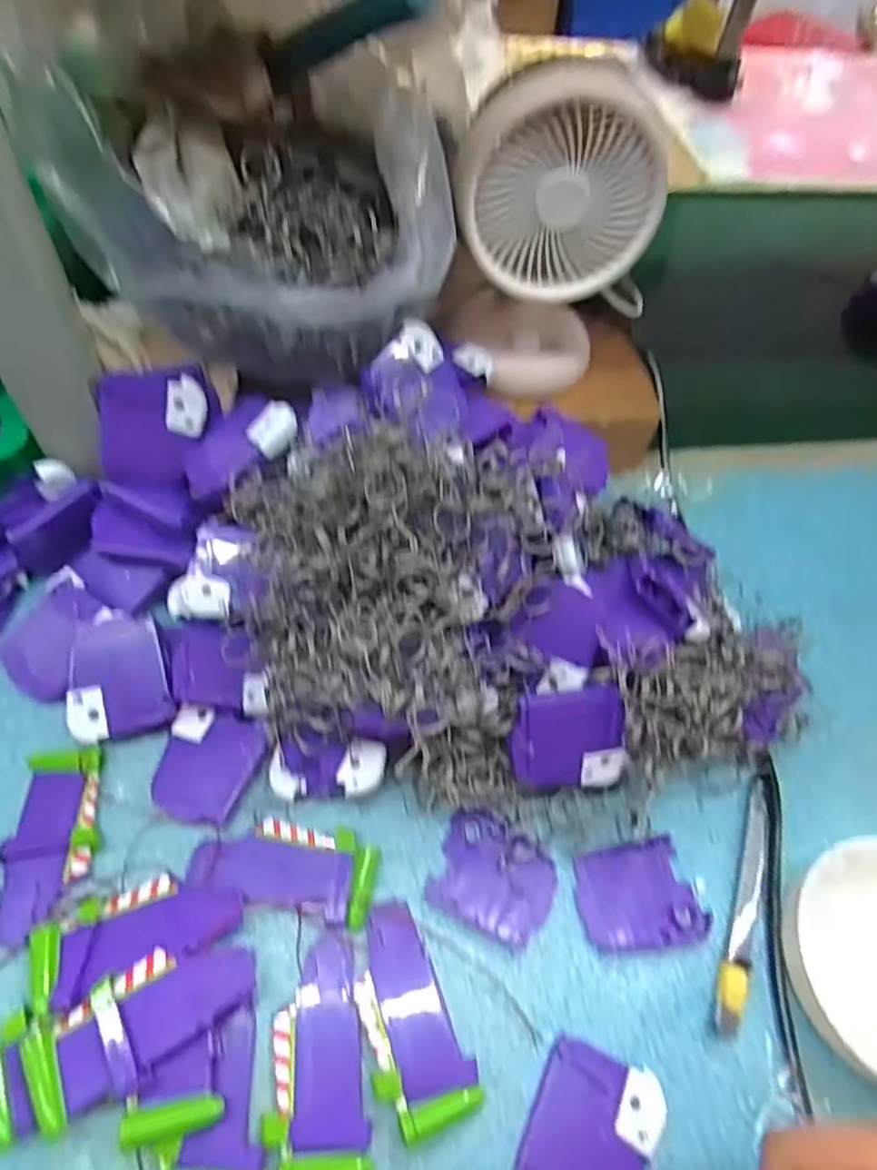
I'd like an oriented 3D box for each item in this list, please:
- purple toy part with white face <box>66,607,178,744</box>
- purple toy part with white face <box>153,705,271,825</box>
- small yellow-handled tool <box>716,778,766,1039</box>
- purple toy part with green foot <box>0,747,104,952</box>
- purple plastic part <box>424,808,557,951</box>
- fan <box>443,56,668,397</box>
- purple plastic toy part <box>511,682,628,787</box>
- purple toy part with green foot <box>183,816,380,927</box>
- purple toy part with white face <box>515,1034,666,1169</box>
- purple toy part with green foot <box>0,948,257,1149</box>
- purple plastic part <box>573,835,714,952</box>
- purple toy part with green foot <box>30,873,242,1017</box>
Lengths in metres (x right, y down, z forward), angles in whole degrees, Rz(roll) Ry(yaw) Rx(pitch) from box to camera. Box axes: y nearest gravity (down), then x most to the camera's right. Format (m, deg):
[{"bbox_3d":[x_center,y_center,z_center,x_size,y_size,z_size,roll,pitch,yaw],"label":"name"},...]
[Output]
[{"bbox_3d":[-0.175,0.049,0.369,0.051,0.025,0.066,-17,61,-15],"label":"purple toy part with white face"},{"bbox_3d":[-0.121,0.094,0.355,0.049,0.010,0.054,16,58,5],"label":"purple toy part with white face"},{"bbox_3d":[0.160,0.162,0.349,0.014,0.012,0.127,23,59,10],"label":"small yellow-handled tool"},{"bbox_3d":[-0.191,0.126,0.332,0.039,0.008,0.087,-4,58,-8],"label":"purple toy part with green foot"},{"bbox_3d":[0.028,0.148,0.344,0.058,0.008,0.052,24,59,10],"label":"purple plastic part"},{"bbox_3d":[0.063,-0.200,0.400,0.110,0.171,0.077,3,56,-3],"label":"fan"},{"bbox_3d":[0.065,0.079,0.344,0.057,0.012,0.050,-6,102,-11],"label":"purple plastic toy part"},{"bbox_3d":[-0.076,0.138,0.336,0.088,0.009,0.039,12,58,3],"label":"purple toy part with green foot"},{"bbox_3d":[0.066,0.237,0.290,0.051,0.006,0.063,24,59,10],"label":"purple toy part with white face"},{"bbox_3d":[-0.133,0.189,0.286,0.108,0.025,0.044,-17,61,-15],"label":"purple toy part with green foot"},{"bbox_3d":[0.102,0.158,0.344,0.058,0.007,0.049,-8,59,-10],"label":"purple plastic part"},{"bbox_3d":[-0.137,0.160,0.310,0.087,0.013,0.041,-17,43,-18],"label":"purple toy part with green foot"}]

